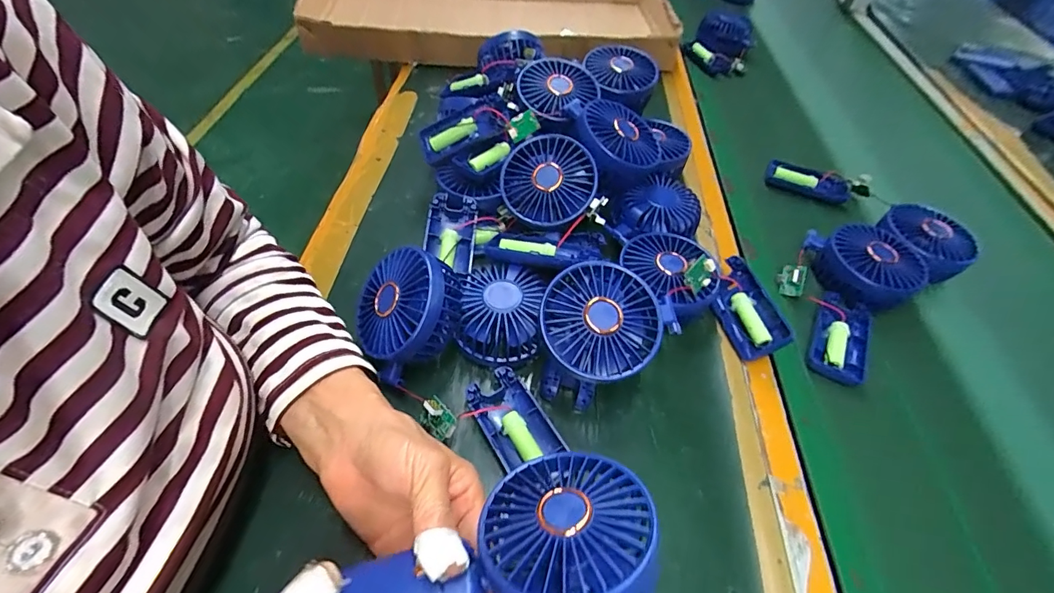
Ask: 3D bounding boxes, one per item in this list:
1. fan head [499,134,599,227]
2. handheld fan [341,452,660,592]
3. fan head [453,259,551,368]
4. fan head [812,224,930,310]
[{"bbox_3d":[0.021,-0.102,0.406,0.081,0.034,0.082,16,81,12],"label":"fan head"},{"bbox_3d":[-0.016,0.130,0.221,0.158,0.040,0.083,-14,24,-3],"label":"handheld fan"},{"bbox_3d":[-0.021,0.012,0.362,0.072,0.033,0.078,10,52,3],"label":"fan head"},{"bbox_3d":[0.335,-0.031,0.436,0.083,0.035,0.083,2,52,-3],"label":"fan head"}]

